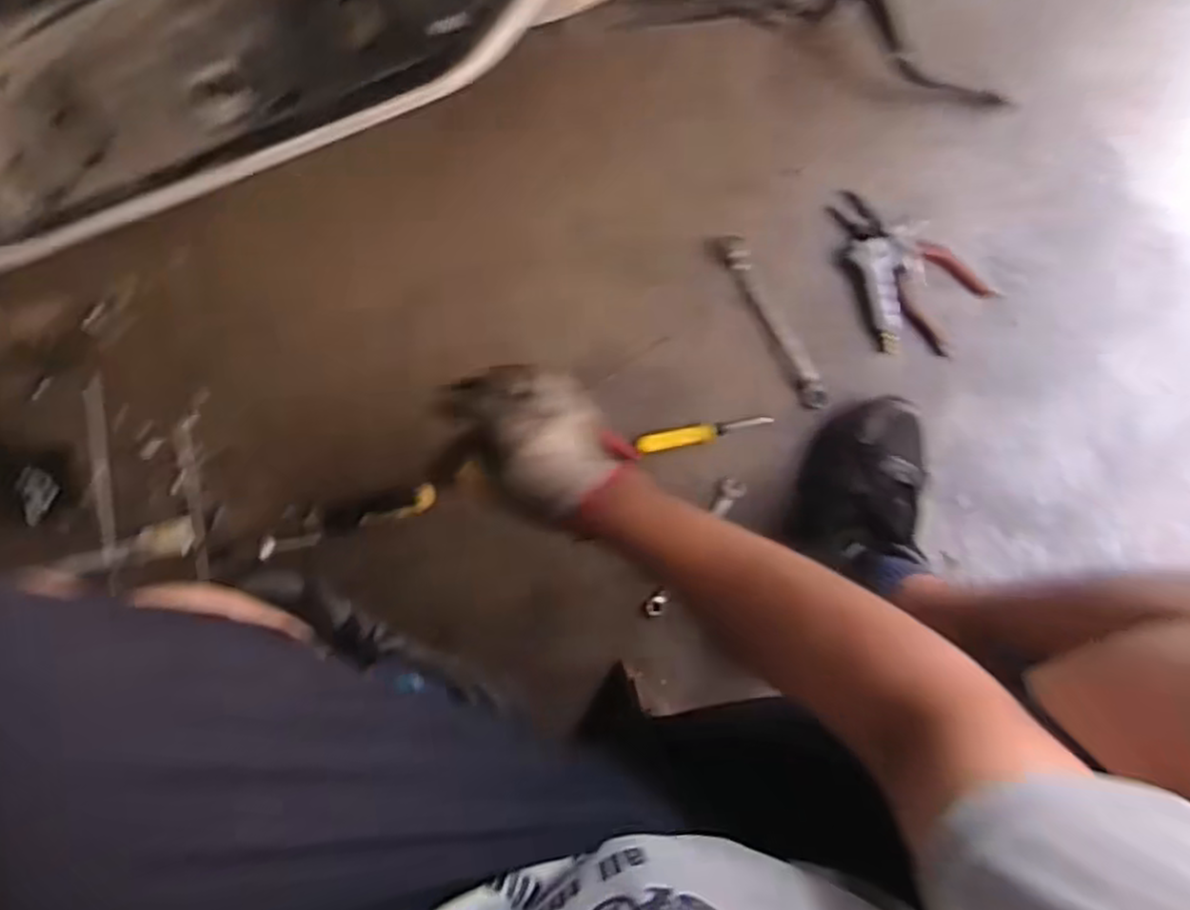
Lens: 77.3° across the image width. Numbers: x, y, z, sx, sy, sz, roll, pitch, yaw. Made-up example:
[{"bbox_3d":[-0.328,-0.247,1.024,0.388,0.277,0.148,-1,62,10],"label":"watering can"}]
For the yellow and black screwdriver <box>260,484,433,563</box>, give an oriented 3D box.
[{"bbox_3d":[-0.226,0.059,0.690,0.157,0.036,0.027,-17,94,-8],"label":"yellow and black screwdriver"}]

